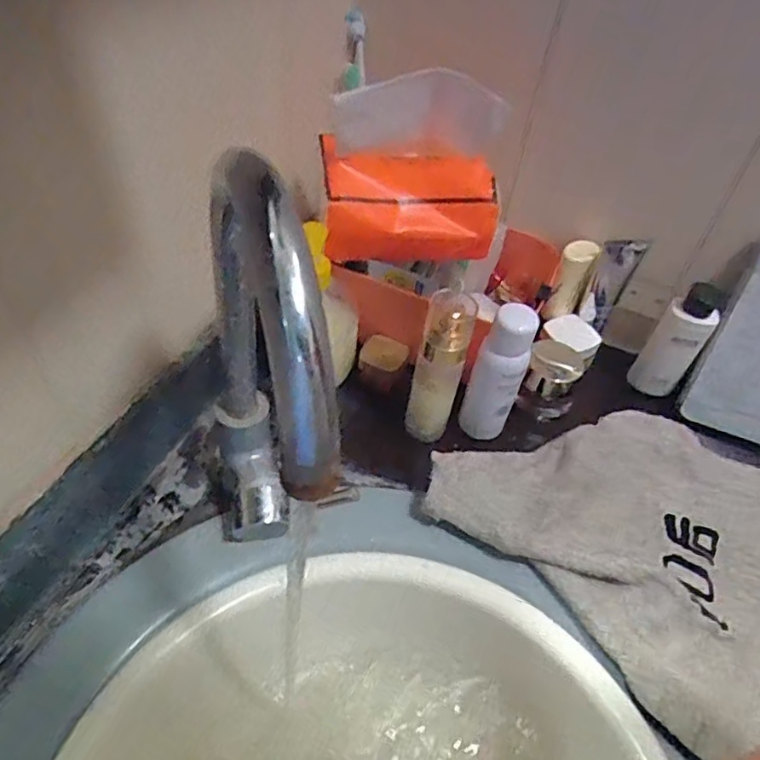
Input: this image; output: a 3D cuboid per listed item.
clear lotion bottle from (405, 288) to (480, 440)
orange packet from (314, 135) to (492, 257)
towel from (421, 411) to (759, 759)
[{"bbox_3d":[0.051,-0.002,0.536,0.040,0.170,0.044,15,48,7],"label":"clear lotion bottle"},{"bbox_3d":[0.025,-0.151,0.531,0.151,0.082,0.048,2,48,-5],"label":"orange packet"},{"bbox_3d":[0.229,0.115,0.511,0.289,0.042,0.272,37,54,25],"label":"towel"}]

